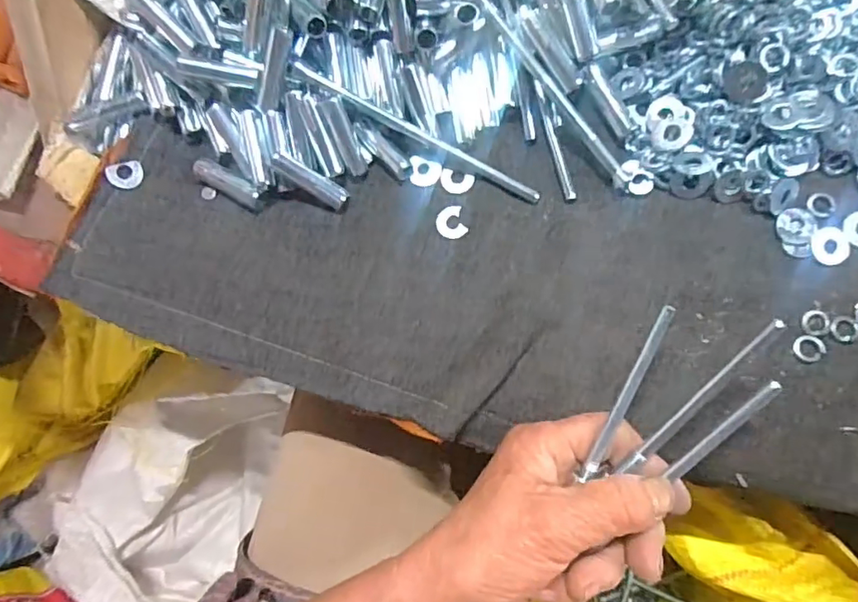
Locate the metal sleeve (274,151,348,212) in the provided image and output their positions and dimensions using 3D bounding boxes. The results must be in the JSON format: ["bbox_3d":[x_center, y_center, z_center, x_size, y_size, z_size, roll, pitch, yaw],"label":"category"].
[{"bbox_3d":[-0.065,-0.066,0.298,0.044,0.009,0.012,31,90,-11],"label":"metal sleeve"}]

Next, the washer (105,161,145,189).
[{"bbox_3d":[-0.174,-0.072,0.313,0.019,0.004,0.015,-21,94,-30],"label":"washer"}]

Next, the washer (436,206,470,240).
[{"bbox_3d":[0.012,-0.042,0.295,0.015,0.004,0.019,-20,80,4],"label":"washer"}]

